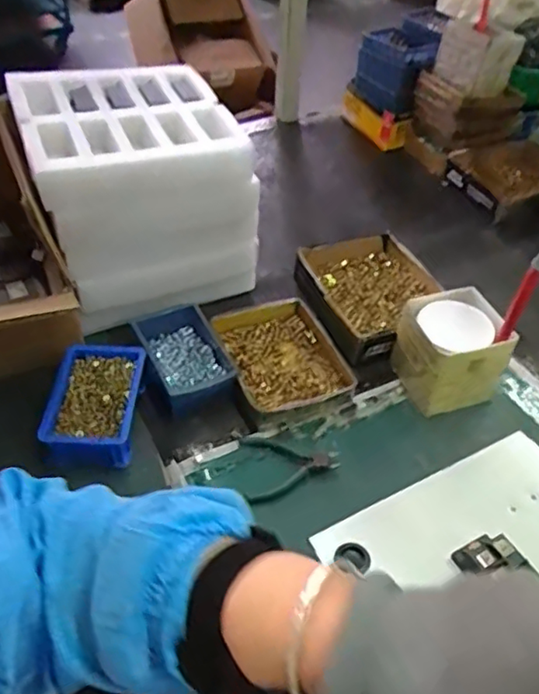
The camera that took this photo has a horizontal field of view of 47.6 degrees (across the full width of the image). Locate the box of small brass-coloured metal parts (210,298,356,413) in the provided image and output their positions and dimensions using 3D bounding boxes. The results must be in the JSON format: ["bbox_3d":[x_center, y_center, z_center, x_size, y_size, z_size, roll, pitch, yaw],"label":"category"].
[{"bbox_3d":[0.017,0.016,0.808,0.144,0.039,0.179,-17,49,-18],"label":"box of small brass-coloured metal parts"}]

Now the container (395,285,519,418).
[{"bbox_3d":[0.229,0.006,0.786,0.114,0.110,0.115,-14,48,-16],"label":"container"}]

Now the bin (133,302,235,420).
[{"bbox_3d":[-0.108,0.015,0.779,0.098,0.046,0.152,-18,49,-19],"label":"bin"}]

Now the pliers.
[{"bbox_3d":[0.026,0.136,0.702,0.108,0.009,0.094,-3,46,-6],"label":"pliers"}]

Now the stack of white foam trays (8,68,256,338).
[{"bbox_3d":[-0.175,-0.204,0.840,0.257,0.259,0.240,-16,48,-18],"label":"stack of white foam trays"}]

